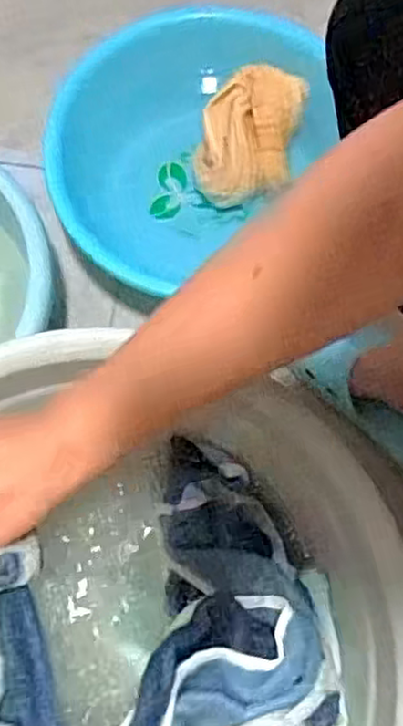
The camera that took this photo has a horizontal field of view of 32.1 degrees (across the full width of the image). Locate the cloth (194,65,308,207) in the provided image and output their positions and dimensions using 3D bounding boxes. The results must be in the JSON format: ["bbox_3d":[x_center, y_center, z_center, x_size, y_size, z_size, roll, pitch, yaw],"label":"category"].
[{"bbox_3d":[0.051,-0.243,0.758,0.101,0.076,0.145,14,74,3],"label":"cloth"}]

